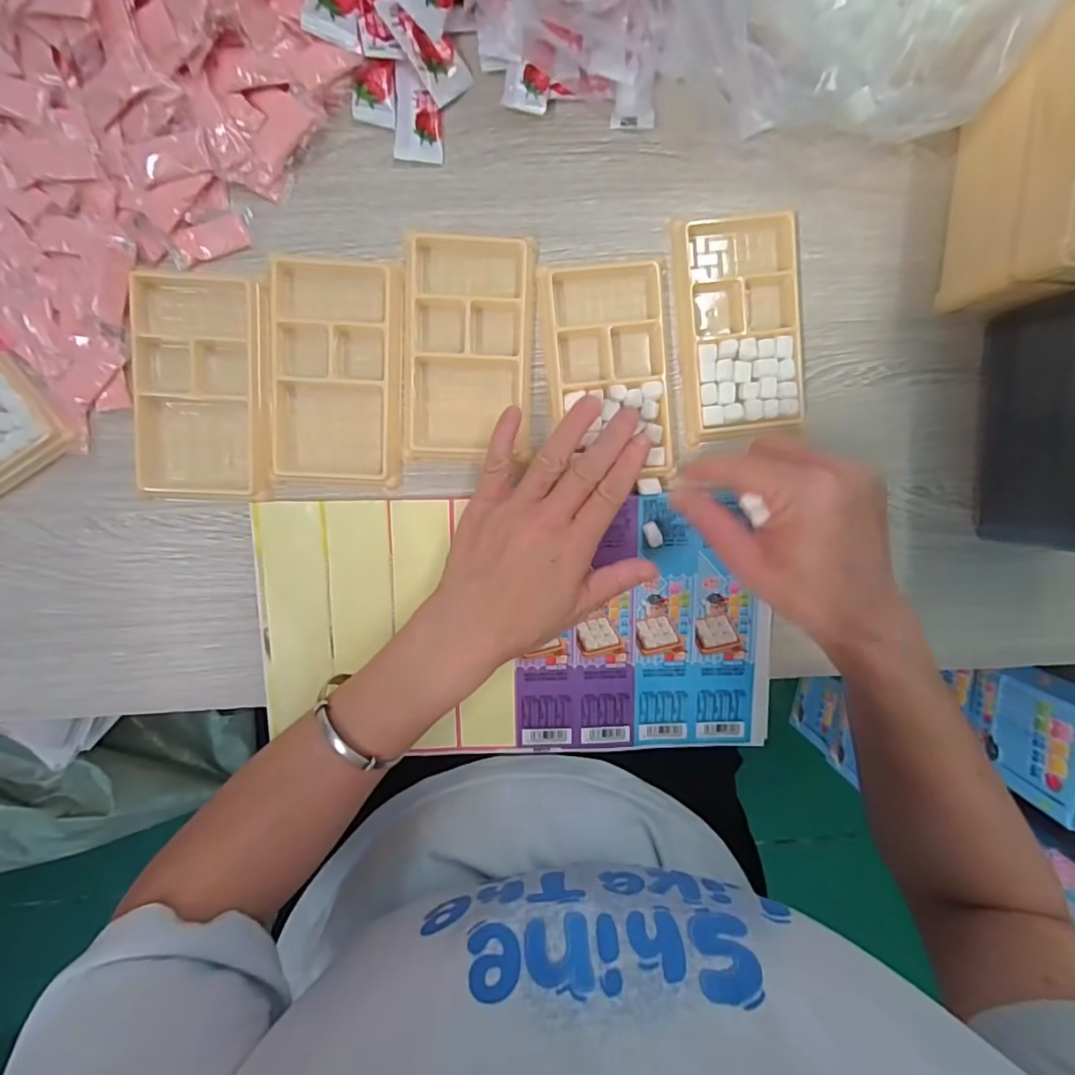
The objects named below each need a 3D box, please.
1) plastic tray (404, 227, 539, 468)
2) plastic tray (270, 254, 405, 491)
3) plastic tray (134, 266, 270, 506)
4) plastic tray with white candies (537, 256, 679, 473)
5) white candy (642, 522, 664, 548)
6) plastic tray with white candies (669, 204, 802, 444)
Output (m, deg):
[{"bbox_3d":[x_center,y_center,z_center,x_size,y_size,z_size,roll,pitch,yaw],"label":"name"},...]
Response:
[{"bbox_3d":[-0.042,-0.116,0.343,0.078,0.011,0.132,2,96,-3],"label":"plastic tray"},{"bbox_3d":[-0.122,-0.100,0.340,0.078,0.011,0.134,3,96,-3],"label":"plastic tray"},{"bbox_3d":[-0.199,-0.088,0.332,0.078,0.011,0.130,3,96,-3],"label":"plastic tray"},{"bbox_3d":[0.045,-0.103,0.348,0.078,0.014,0.129,-5,96,-2],"label":"plastic tray with white candies"},{"bbox_3d":[0.075,-0.002,0.357,0.011,0.007,0.016,-20,96,0],"label":"white candy"},{"bbox_3d":[0.127,-0.133,0.348,0.077,0.011,0.129,-6,96,-2],"label":"plastic tray with white candies"}]

